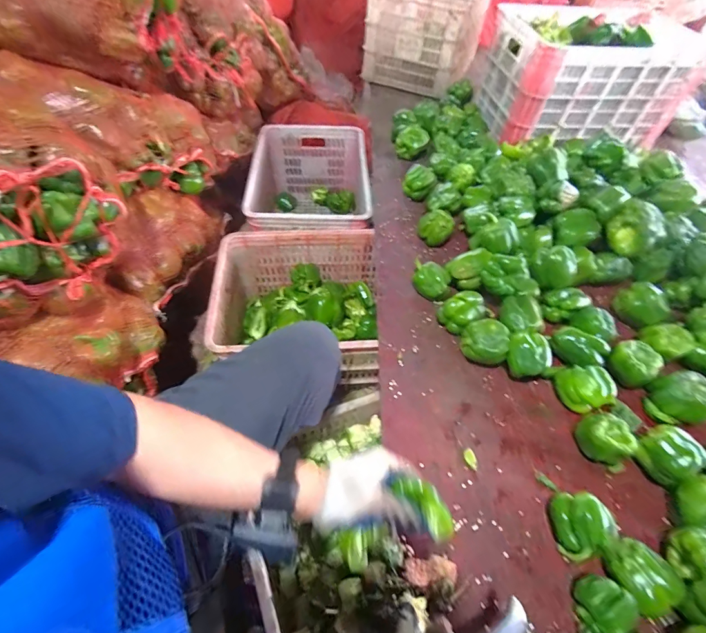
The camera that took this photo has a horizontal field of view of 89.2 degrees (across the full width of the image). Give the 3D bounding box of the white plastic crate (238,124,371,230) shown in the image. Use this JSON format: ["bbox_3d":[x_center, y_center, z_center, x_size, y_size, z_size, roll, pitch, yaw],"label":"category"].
[{"bbox_3d":[-0.159,-0.379,1.233,0.391,0.294,0.520,1,54,-3],"label":"white plastic crate"}]

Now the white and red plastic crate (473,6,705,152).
[{"bbox_3d":[0.663,-0.731,1.071,0.485,0.229,0.359,-4,55,-7],"label":"white and red plastic crate"}]

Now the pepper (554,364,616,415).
[{"bbox_3d":[0.390,0.117,0.599,0.067,0.061,0.076,-16,57,-15],"label":"pepper"}]

